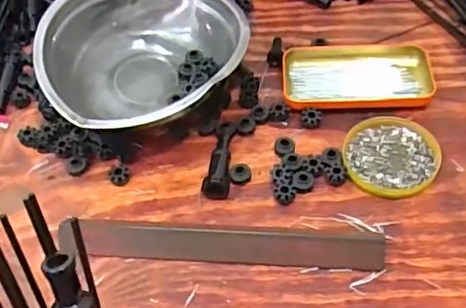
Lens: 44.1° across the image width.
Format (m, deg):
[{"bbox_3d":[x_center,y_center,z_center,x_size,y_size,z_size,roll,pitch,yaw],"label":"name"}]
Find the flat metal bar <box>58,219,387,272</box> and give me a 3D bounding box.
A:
[{"bbox_3d":[-0.012,0.072,0.468,0.260,0.014,0.032,1,50,7],"label":"flat metal bar"}]

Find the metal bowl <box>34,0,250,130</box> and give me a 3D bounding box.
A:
[{"bbox_3d":[-0.083,-0.096,0.560,0.188,0.088,0.188,-3,49,3],"label":"metal bowl"}]

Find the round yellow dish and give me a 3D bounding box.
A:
[{"bbox_3d":[0.141,0.001,0.510,0.081,0.014,0.079,-3,49,3],"label":"round yellow dish"}]

